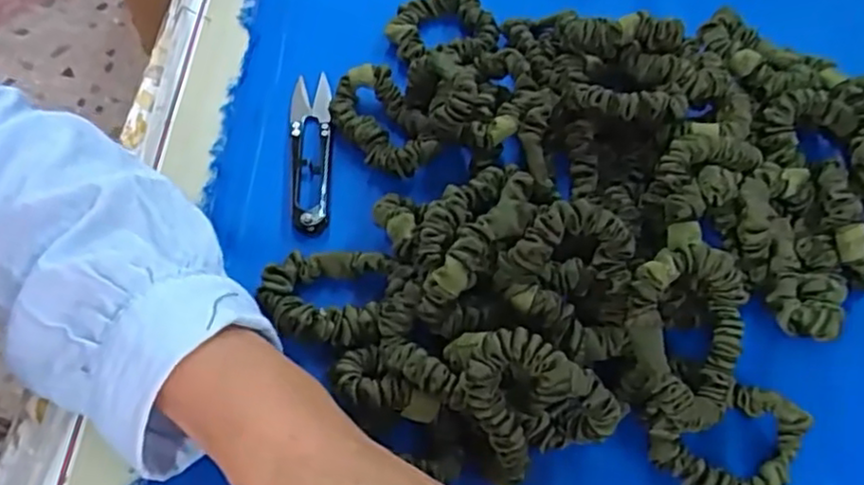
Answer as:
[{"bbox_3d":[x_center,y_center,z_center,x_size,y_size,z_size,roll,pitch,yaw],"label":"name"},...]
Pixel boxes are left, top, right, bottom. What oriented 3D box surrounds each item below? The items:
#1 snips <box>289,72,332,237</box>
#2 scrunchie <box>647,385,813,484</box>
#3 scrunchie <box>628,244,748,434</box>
[{"bbox_3d":[-0.065,-0.050,0.364,0.021,0.006,0.100,-2,62,-4],"label":"snips"},{"bbox_3d":[0.125,0.081,0.287,0.051,0.019,0.049,1,62,-2],"label":"scrunchie"},{"bbox_3d":[0.107,0.039,0.285,0.048,0.031,0.068,6,61,0],"label":"scrunchie"}]

